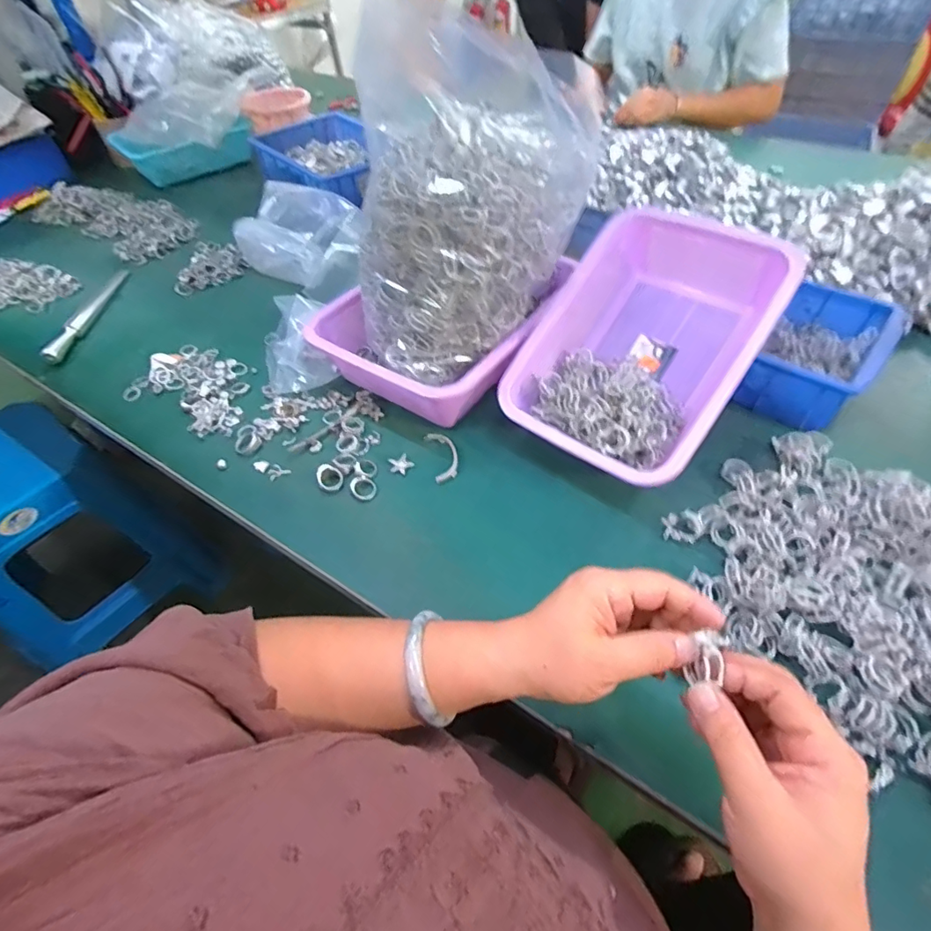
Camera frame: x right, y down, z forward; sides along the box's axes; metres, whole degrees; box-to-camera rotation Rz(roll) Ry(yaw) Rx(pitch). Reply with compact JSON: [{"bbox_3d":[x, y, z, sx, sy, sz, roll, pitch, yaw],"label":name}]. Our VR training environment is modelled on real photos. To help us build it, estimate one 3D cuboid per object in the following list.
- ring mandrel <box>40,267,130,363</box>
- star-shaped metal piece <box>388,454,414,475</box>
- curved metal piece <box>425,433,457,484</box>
[{"bbox_3d":[-0.553,-0.226,0.734,0.027,0.026,0.248,-4,50,1],"label":"ring mandrel"},{"bbox_3d":[-0.067,-0.001,0.526,0.025,0.004,0.024,-21,53,-14],"label":"star-shaped metal piece"},{"bbox_3d":[-0.024,-0.012,0.530,0.028,0.010,0.068,-11,51,-7],"label":"curved metal piece"}]

